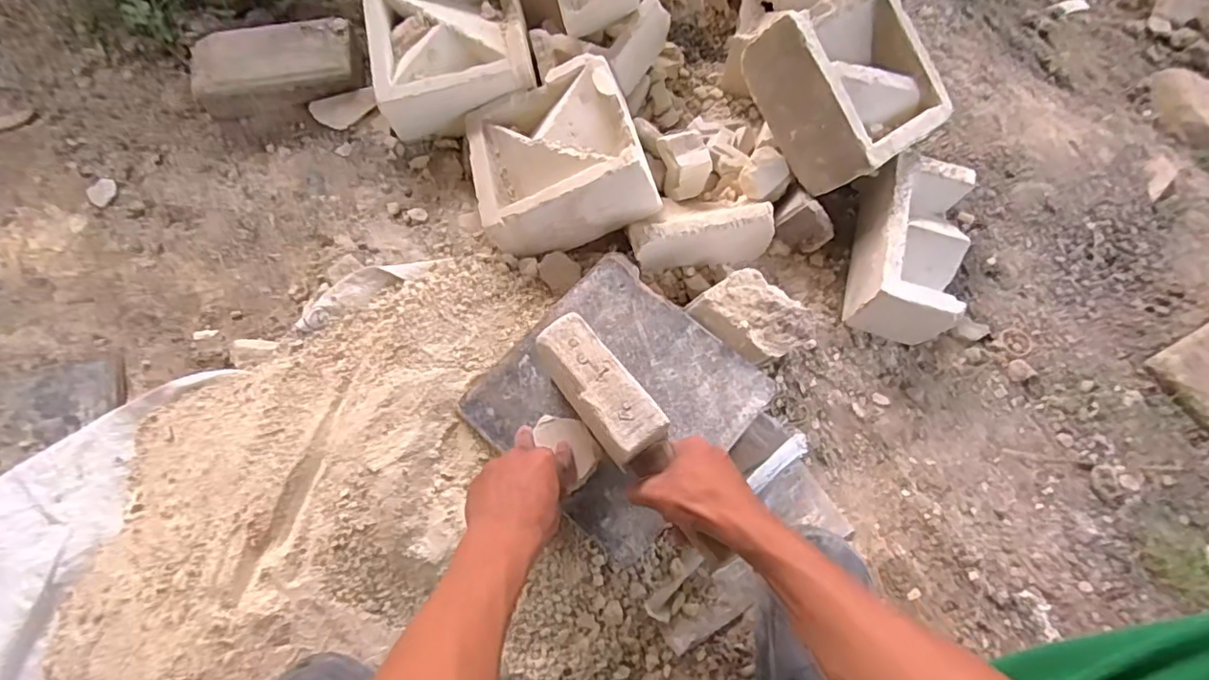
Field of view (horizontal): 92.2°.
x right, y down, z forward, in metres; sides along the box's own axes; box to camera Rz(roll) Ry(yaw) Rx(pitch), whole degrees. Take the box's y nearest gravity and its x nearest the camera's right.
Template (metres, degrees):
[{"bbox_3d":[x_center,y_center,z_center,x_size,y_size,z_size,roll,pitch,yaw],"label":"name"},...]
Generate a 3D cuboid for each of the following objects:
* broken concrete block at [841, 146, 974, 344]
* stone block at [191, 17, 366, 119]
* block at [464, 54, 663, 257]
[{"bbox_3d":[0.375,-0.116,0.714,0.105,0.099,0.209,14,68,4],"label":"broken concrete block"},{"bbox_3d":[-0.450,-0.376,0.815,0.219,0.073,0.107,-10,68,-6],"label":"stone block"},{"bbox_3d":[-0.061,-0.230,0.736,0.201,0.100,0.218,-20,62,10],"label":"block"}]

